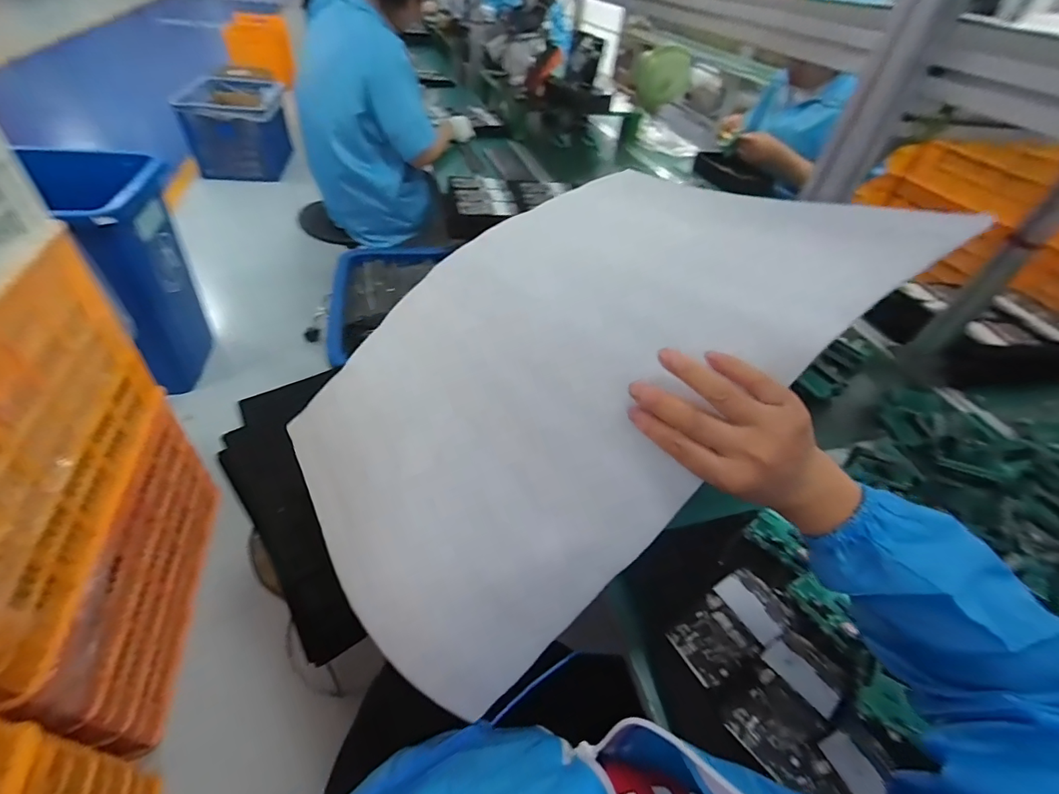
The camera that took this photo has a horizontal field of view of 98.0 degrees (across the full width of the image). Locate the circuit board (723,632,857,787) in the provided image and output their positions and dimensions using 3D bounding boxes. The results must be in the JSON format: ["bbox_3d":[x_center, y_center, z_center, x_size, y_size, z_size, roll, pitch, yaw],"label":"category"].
[{"bbox_3d":[0.240,0.281,0.426,0.122,0.009,0.065,-26,52,-31],"label":"circuit board"}]

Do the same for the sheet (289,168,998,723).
[{"bbox_3d":[0.021,-0.051,0.451,0.557,0.077,0.393,-44,51,0],"label":"sheet"}]

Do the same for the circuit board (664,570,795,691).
[{"bbox_3d":[0.207,0.231,0.471,0.129,0.012,0.067,-19,49,-26],"label":"circuit board"}]

